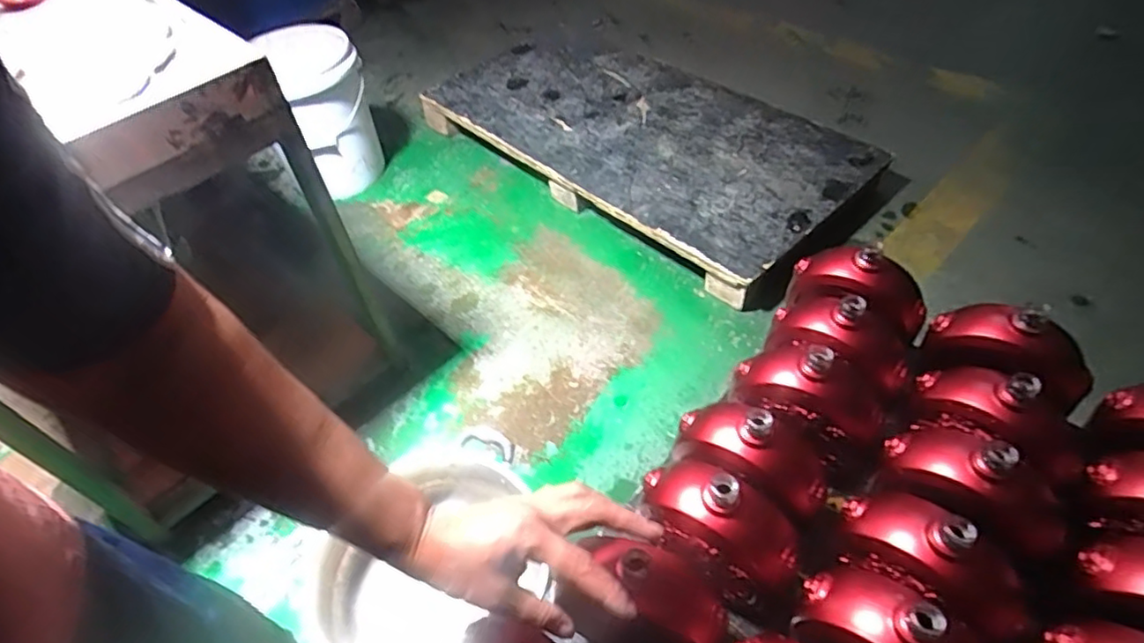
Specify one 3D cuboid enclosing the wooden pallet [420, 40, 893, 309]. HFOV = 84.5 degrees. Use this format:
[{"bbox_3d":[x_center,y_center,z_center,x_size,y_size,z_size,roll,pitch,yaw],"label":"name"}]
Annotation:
[{"bbox_3d":[0.161,-0.521,1.738,1.191,0.122,0.557,35,62,31],"label":"wooden pallet"}]

